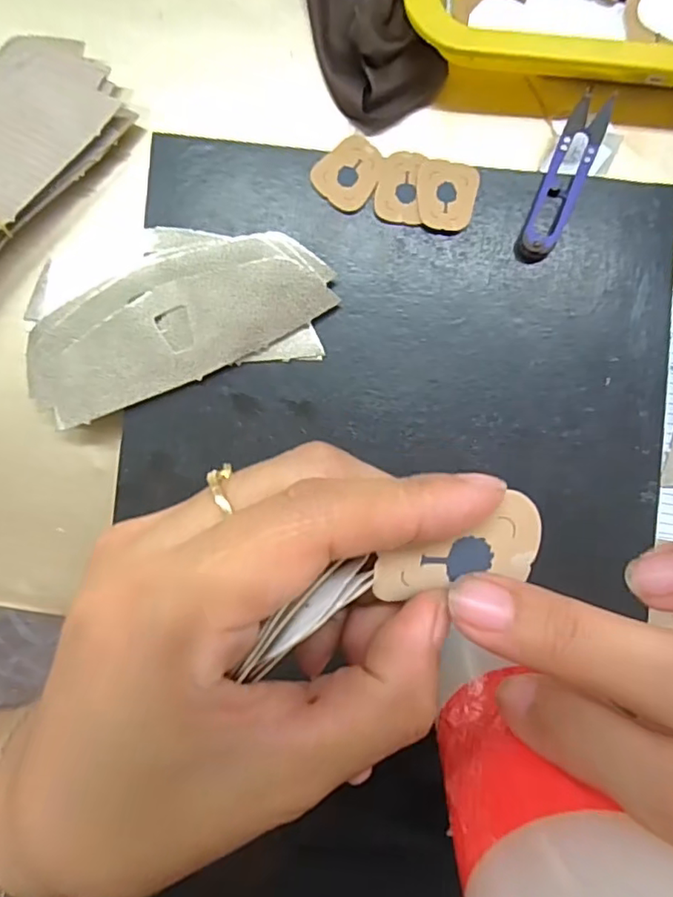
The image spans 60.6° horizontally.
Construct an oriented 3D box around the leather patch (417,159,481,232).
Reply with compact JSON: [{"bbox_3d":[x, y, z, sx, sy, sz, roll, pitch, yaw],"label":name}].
[{"bbox_3d":[0.061,-0.141,0.321,0.033,0.005,0.037,8,90,0],"label":"leather patch"}]

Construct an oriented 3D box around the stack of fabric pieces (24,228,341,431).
[{"bbox_3d":[-0.092,-0.078,0.314,0.172,0.018,0.092,-15,90,0],"label":"stack of fabric pieces"}]

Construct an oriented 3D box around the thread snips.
[{"bbox_3d":[0.127,-0.151,0.318,0.022,0.010,0.098,23,90,0],"label":"thread snips"}]

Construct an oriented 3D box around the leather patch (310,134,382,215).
[{"bbox_3d":[0.008,-0.154,0.320,0.032,0.005,0.037,39,90,0],"label":"leather patch"}]

